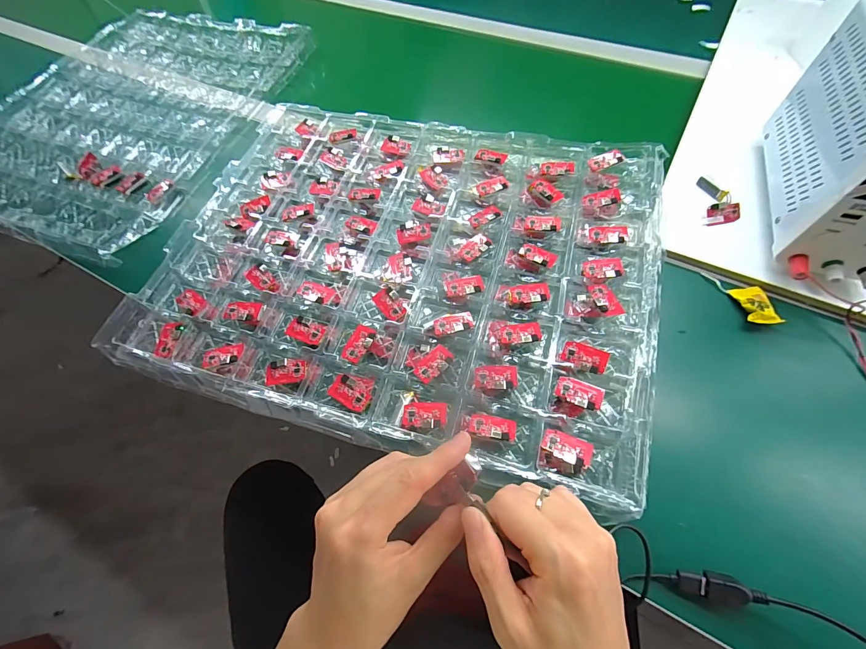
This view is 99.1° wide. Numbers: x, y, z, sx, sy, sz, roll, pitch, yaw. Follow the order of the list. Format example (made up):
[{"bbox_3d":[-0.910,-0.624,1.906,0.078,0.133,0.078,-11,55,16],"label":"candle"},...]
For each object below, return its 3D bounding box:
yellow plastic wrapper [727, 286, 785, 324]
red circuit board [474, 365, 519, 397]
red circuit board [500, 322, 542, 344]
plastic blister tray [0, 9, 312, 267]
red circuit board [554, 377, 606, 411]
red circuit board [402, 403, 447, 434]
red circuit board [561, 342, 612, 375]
[{"bbox_3d":[0.306,-0.019,0.350,0.025,0.013,0.043,-7,62,0],"label":"yellow plastic wrapper"},{"bbox_3d":[0.053,0.047,0.316,0.036,0.007,0.025,1,62,5],"label":"red circuit board"},{"bbox_3d":[0.079,0.008,0.333,0.035,0.004,0.022,-5,48,7],"label":"red circuit board"},{"bbox_3d":[-0.454,-0.325,0.554,0.376,0.025,0.475,18,65,12],"label":"plastic blister tray"},{"bbox_3d":[0.119,0.057,0.301,0.036,0.008,0.022,17,65,13],"label":"red circuit board"},{"bbox_3d":[-0.007,0.075,0.303,0.035,0.007,0.024,3,63,6],"label":"red circuit board"},{"bbox_3d":[0.127,0.029,0.311,0.034,0.008,0.022,22,66,15],"label":"red circuit board"}]

